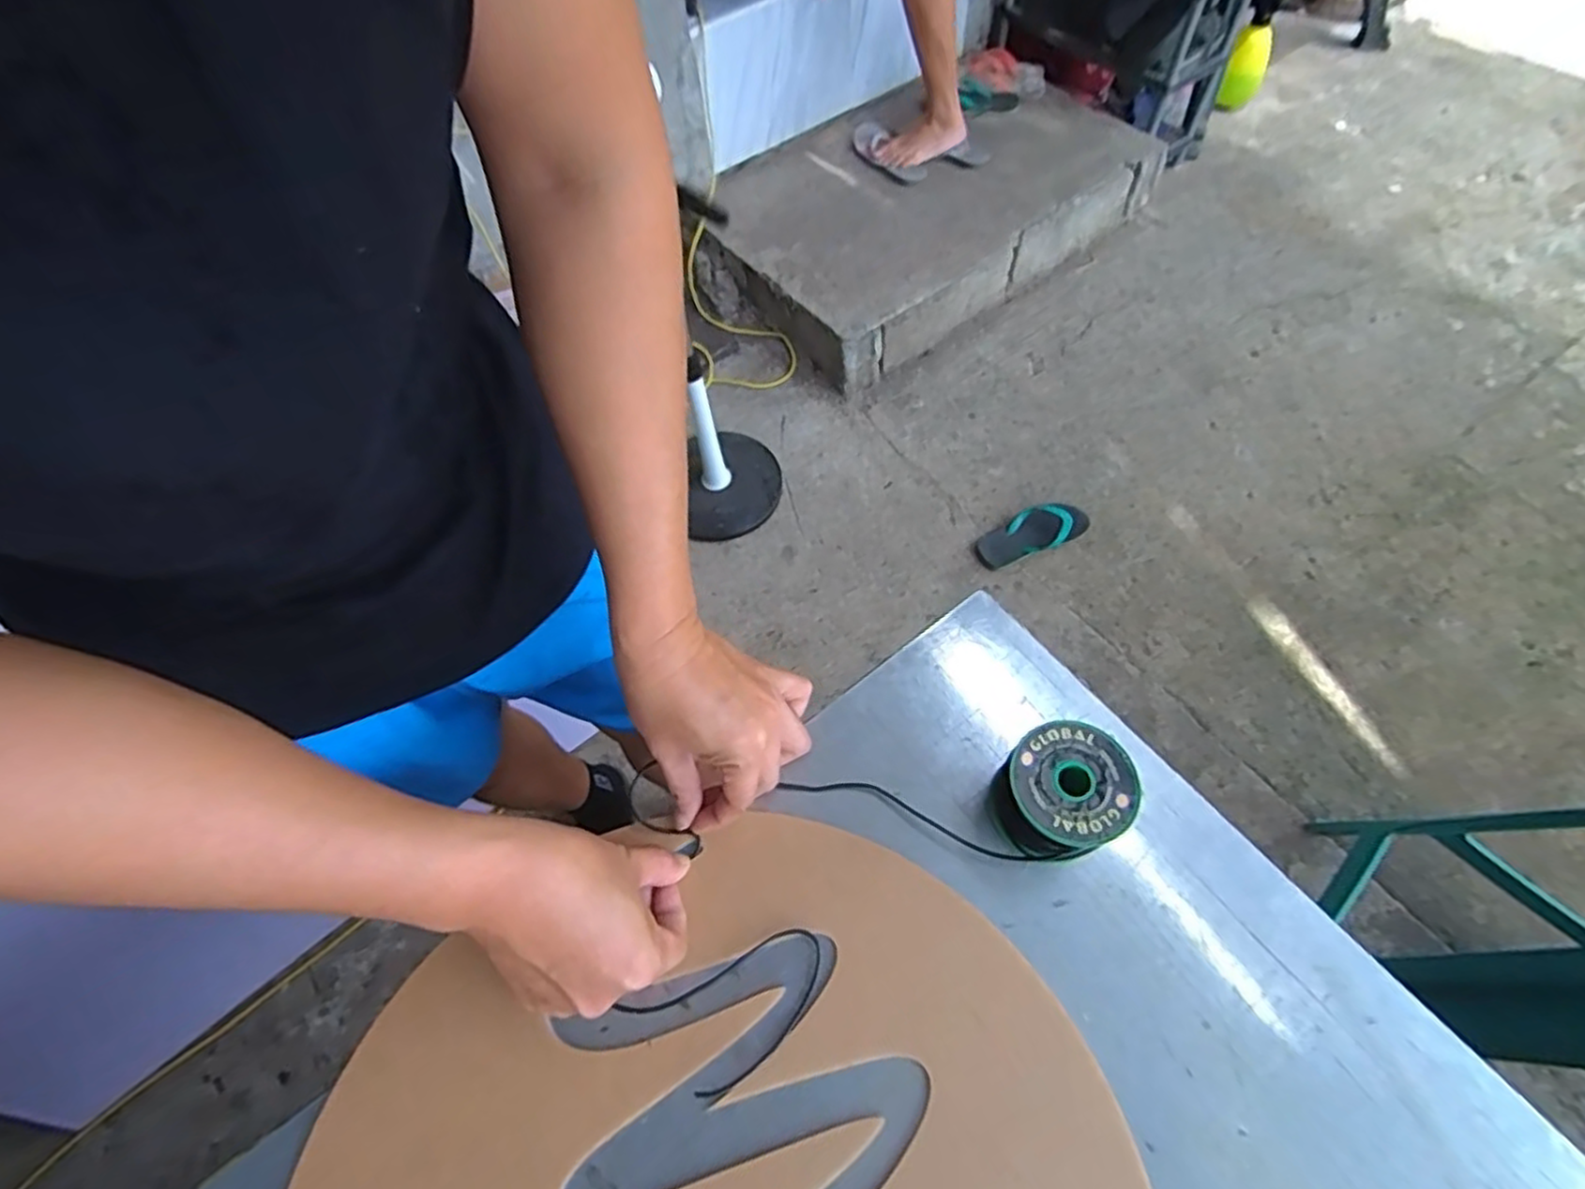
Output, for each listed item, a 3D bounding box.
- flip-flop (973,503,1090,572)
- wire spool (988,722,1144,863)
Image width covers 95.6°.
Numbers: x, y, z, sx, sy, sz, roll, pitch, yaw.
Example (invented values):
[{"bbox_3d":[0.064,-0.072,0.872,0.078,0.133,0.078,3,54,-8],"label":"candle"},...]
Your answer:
[{"bbox_3d":[0.476,-0.125,1.429,0.237,0.038,0.098,-25,61,-11],"label":"flip-flop"},{"bbox_3d":[0.161,0.122,0.434,0.067,0.067,0.067,-1,61,2],"label":"wire spool"}]

